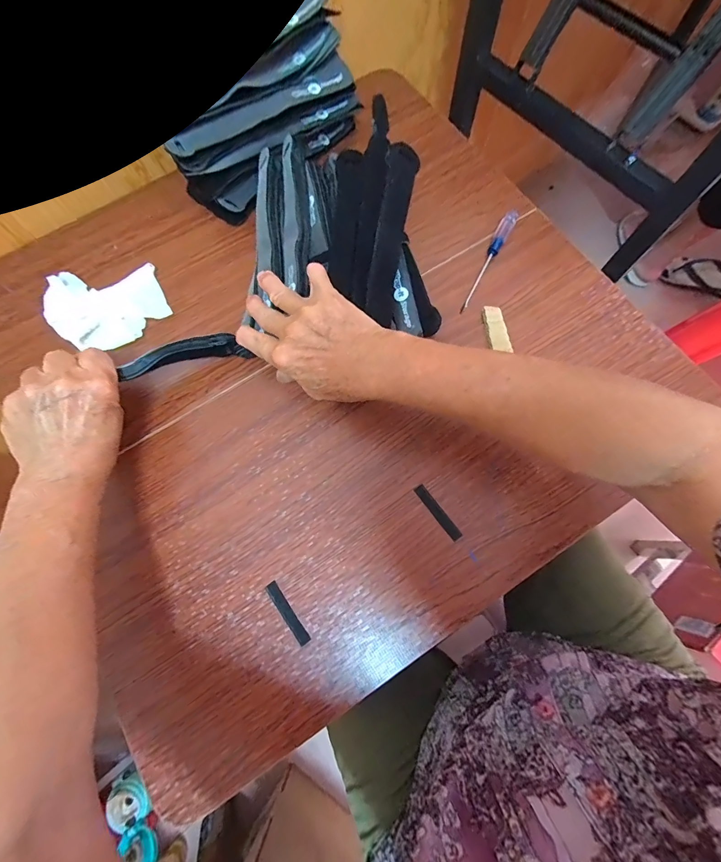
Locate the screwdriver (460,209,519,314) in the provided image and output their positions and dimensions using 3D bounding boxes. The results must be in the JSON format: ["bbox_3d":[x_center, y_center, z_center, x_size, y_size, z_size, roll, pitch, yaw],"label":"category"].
[{"bbox_3d":[0.131,-0.178,0.378,0.014,0.016,0.127,29,76,10],"label":"screwdriver"}]

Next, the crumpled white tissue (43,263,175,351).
[{"bbox_3d":[-0.267,-0.134,0.383,0.113,0.012,0.112,-25,74,-6],"label":"crumpled white tissue"}]

